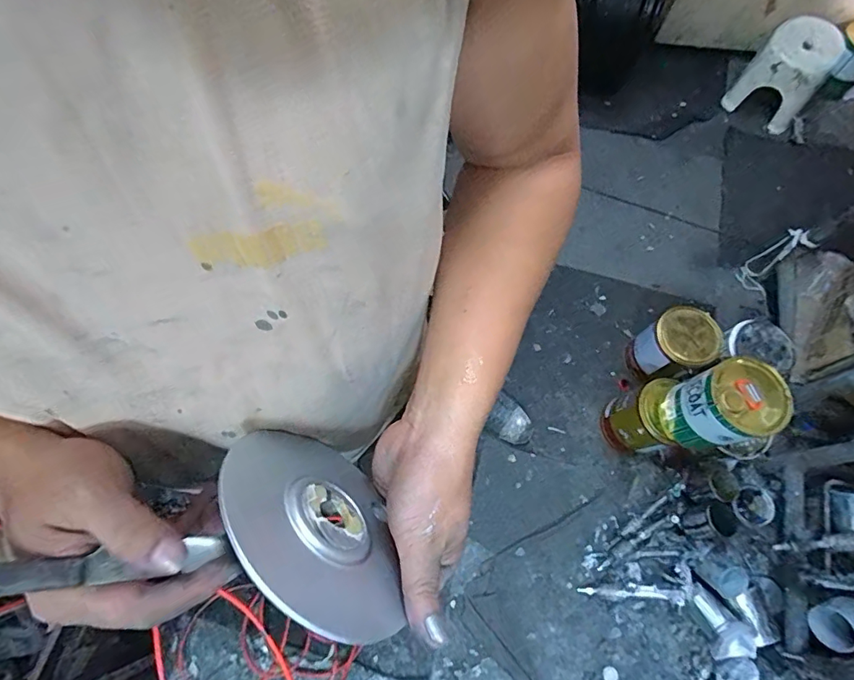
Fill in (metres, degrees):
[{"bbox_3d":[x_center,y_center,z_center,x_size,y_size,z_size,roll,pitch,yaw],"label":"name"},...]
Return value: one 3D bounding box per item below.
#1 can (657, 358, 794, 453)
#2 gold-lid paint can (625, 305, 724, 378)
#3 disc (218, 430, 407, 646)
[{"bbox_3d":[0.658,0.148,1.063,0.188,0.206,0.165,-19,71,-9],"label":"can"},{"bbox_3d":[0.662,0.029,1.311,0.147,0.213,0.167,-38,75,-15],"label":"gold-lid paint can"},{"bbox_3d":[-0.064,0.106,0.283,0.008,0.118,0.135,-45,45,11],"label":"disc"}]

